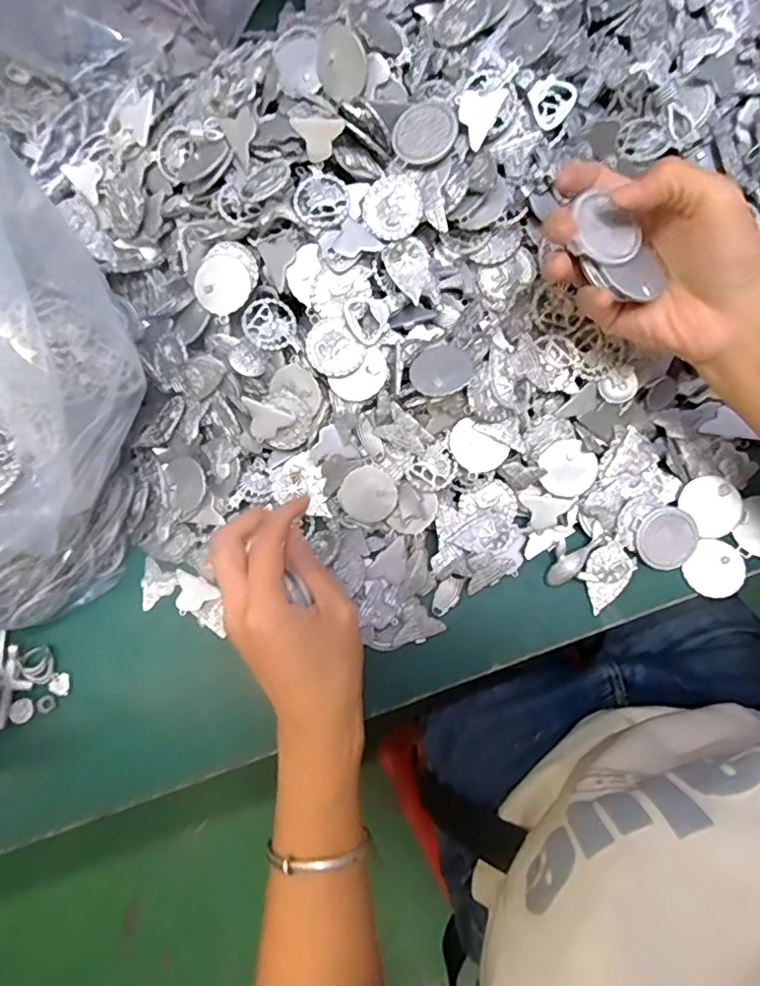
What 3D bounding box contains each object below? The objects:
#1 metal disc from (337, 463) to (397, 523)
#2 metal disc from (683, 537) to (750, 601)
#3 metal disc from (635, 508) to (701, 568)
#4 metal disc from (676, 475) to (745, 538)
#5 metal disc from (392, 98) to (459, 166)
[{"bbox_3d":[-0.008,0.001,0.388,0.036,0.004,0.036,1,100,6],"label":"metal disc"},{"bbox_3d":[0.220,0.049,0.382,0.035,0.004,0.039,39,81,10],"label":"metal disc"},{"bbox_3d":[0.188,0.030,0.383,0.039,0.004,0.038,-30,94,6],"label":"metal disc"},{"bbox_3d":[0.221,0.008,0.389,0.034,0.010,0.039,-34,78,-6],"label":"metal disc"},{"bbox_3d":[0.027,-0.220,0.357,0.038,0.005,0.035,1,95,13],"label":"metal disc"}]

